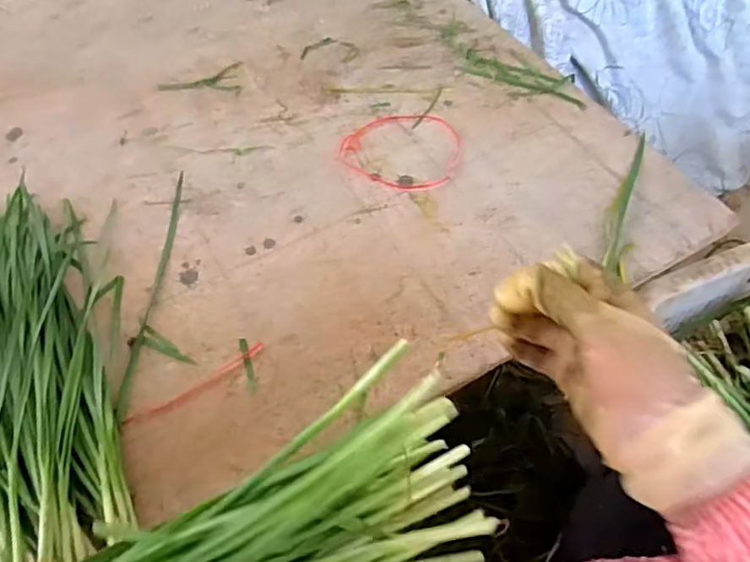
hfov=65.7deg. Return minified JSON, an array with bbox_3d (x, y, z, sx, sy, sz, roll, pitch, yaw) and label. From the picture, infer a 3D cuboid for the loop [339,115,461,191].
[{"bbox_3d":[0.033,-0.148,0.646,0.131,0.004,0.119,27,61,20],"label":"loop"}]

